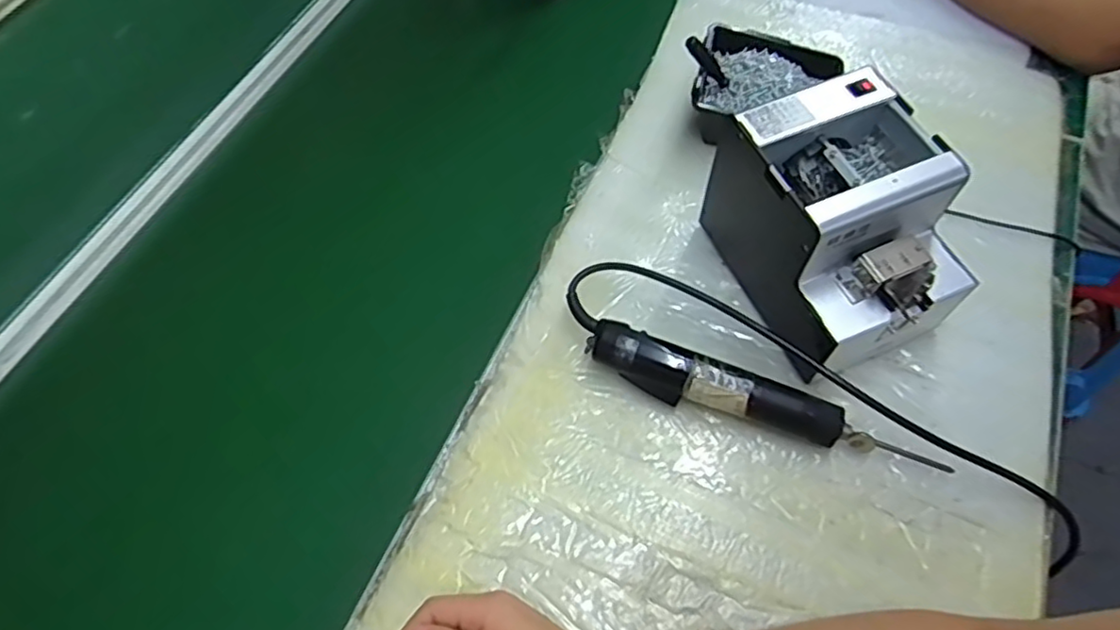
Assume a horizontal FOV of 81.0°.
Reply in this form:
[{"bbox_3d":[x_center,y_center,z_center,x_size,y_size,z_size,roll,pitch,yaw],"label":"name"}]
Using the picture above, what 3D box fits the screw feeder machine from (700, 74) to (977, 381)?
[{"bbox_3d":[0.220,-0.069,0.520,0.131,0.144,0.176,-19,61,-7],"label":"screw feeder machine"}]

